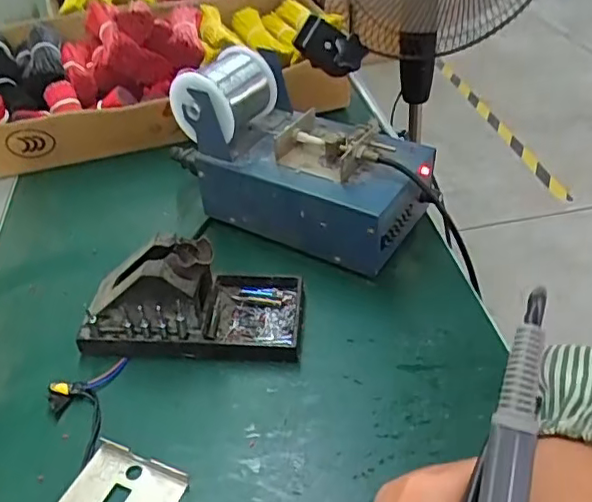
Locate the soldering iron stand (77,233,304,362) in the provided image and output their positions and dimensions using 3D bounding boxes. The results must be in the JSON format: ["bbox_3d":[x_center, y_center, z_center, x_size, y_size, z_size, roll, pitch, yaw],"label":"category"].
[{"bbox_3d":[-0.078,0.029,0.438,0.158,0.069,0.077,0,41,5],"label":"soldering iron stand"}]

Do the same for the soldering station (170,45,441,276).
[{"bbox_3d":[0.006,-0.093,0.514,0.214,0.118,0.116,22,47,27],"label":"soldering station"}]

